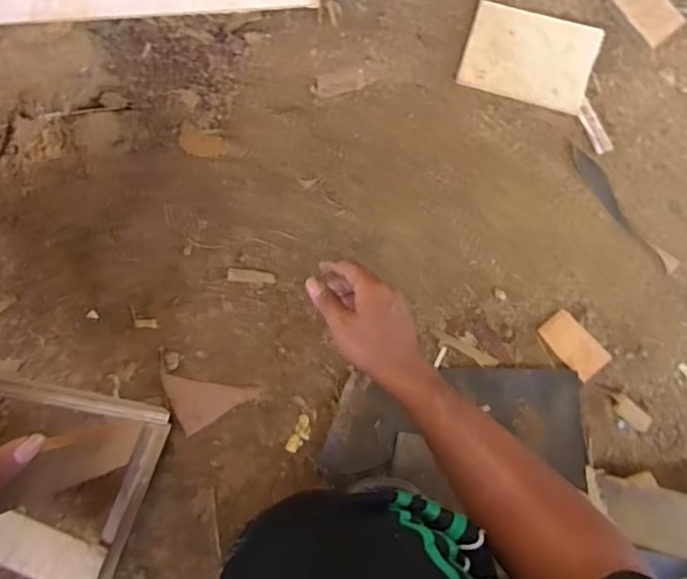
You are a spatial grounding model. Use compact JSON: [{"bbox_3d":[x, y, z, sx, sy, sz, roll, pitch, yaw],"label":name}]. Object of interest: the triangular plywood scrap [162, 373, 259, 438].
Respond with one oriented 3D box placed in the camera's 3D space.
[{"bbox_3d":[-0.199,0.170,0.796,0.131,0.011,0.075,8,85,4],"label":"triangular plywood scrap"}]

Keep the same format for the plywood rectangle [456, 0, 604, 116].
[{"bbox_3d":[0.267,-0.334,0.793,0.178,0.004,0.126,17,86,5],"label":"plywood rectangle"}]

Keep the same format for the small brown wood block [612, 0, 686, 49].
[{"bbox_3d":[0.430,-0.395,0.779,0.060,0.011,0.097,-38,83,-1],"label":"small brown wood block"}]

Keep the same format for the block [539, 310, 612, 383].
[{"bbox_3d":[0.313,0.076,0.753,0.050,0.013,0.090,-42,83,-1],"label":"block"}]

